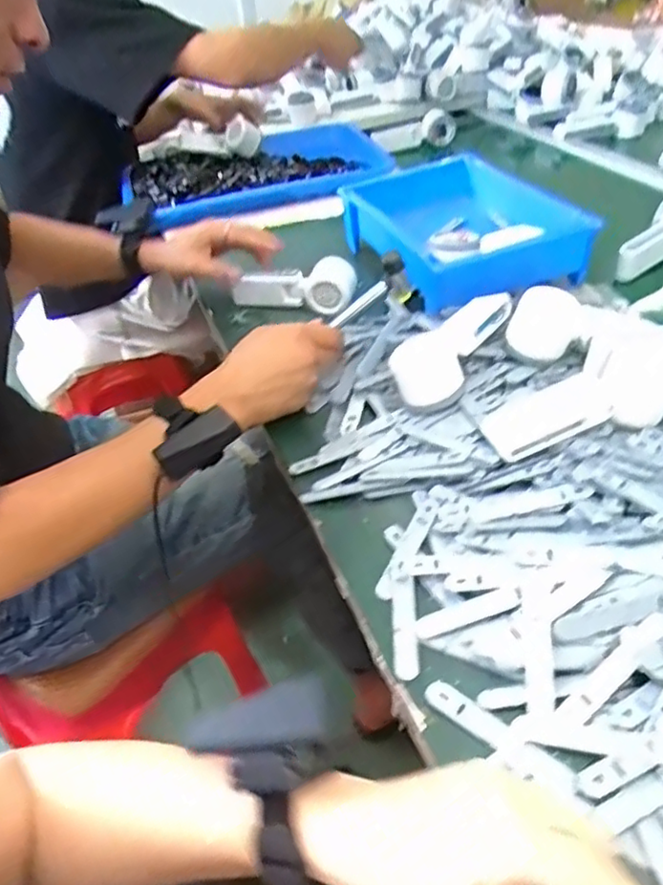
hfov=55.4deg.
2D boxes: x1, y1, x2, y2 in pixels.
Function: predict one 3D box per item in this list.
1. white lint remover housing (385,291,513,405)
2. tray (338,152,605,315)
[{"bbox_3d":[0.123,-0.099,0.605,0.167,0.049,0.065,-42,50,-20],"label":"white lint remover housing"},{"bbox_3d":[0.163,-0.283,0.833,0.228,0.071,0.330,-13,40,-9],"label":"tray"}]

